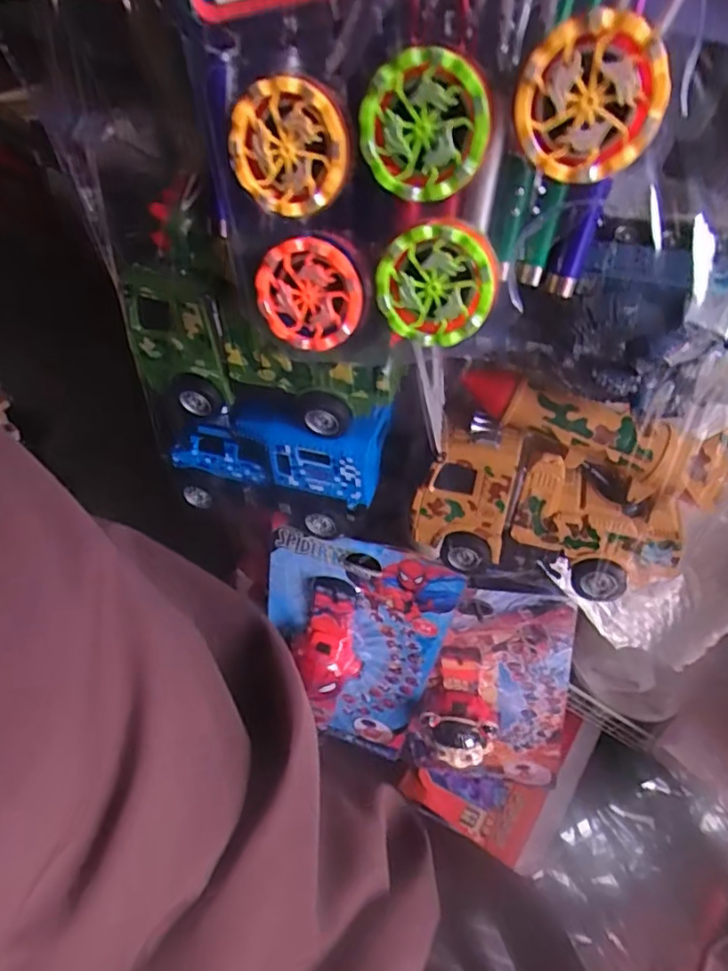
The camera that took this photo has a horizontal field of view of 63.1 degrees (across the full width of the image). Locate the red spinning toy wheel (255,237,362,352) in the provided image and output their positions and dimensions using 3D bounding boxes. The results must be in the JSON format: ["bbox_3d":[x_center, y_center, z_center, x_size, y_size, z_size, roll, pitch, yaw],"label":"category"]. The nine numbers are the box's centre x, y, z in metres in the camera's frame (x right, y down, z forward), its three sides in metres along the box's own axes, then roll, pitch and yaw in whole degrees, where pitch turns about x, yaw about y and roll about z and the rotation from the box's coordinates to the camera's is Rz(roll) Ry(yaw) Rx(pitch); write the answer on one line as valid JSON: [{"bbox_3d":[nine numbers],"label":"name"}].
[{"bbox_3d":[-0.021,-0.074,0.232,0.040,0.040,0.012,13,48,8],"label":"red spinning toy wheel"}]

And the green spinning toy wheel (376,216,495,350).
[{"bbox_3d":[0.026,-0.072,0.214,0.041,0.041,0.011,14,48,9],"label":"green spinning toy wheel"}]

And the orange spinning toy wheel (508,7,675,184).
[{"bbox_3d":[0.067,-0.114,0.177,0.041,0.041,0.006,8,31,11],"label":"orange spinning toy wheel"}]

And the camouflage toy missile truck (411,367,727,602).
[{"bbox_3d":[0.106,0.006,0.323,0.139,0.101,0.050,19,49,13],"label":"camouflage toy missile truck"}]

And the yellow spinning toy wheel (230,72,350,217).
[{"bbox_3d":[-0.027,-0.119,0.209,0.040,0.041,0.011,12,48,7],"label":"yellow spinning toy wheel"}]

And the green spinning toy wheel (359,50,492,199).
[{"bbox_3d":[0.020,-0.118,0.196,0.040,0.041,0.015,17,34,9],"label":"green spinning toy wheel"}]

